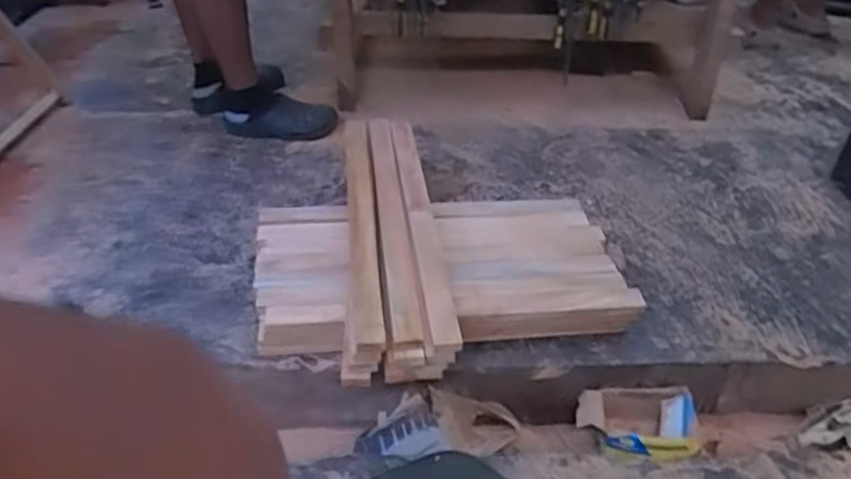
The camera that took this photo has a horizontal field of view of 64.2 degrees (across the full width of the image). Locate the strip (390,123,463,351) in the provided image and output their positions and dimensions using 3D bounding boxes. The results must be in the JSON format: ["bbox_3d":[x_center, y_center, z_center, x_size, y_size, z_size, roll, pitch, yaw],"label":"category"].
[{"bbox_3d":[-0.012,-0.040,1.162,0.055,0.051,0.630,-4,37,-6],"label":"strip"}]

